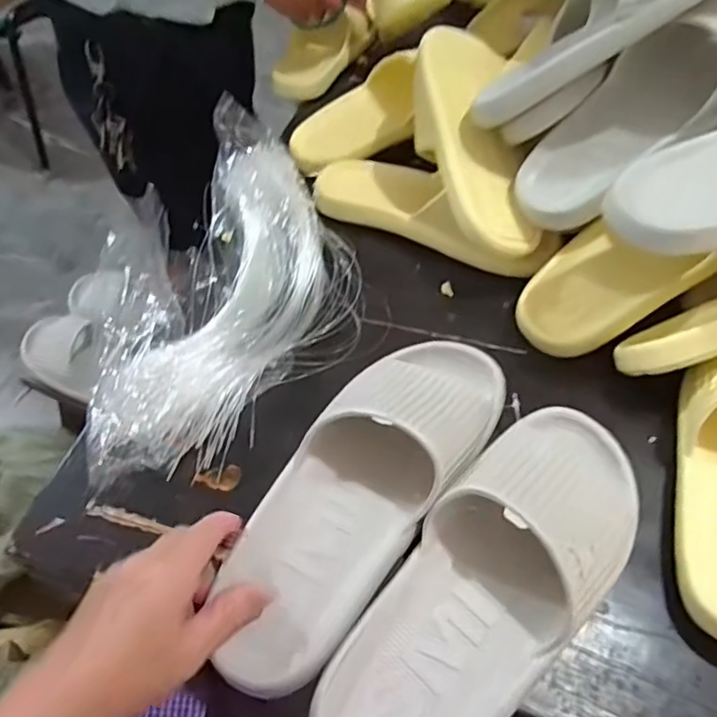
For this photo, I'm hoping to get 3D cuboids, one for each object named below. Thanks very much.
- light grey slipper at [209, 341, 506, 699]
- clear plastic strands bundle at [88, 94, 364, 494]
[{"bbox_3d":[0.003,0.077,0.379,0.103,0.061,0.264,28,60,19],"label":"light grey slipper"},{"bbox_3d":[-0.111,-0.089,0.522,0.208,0.060,0.387,-6,52,-5],"label":"clear plastic strands bundle"}]

